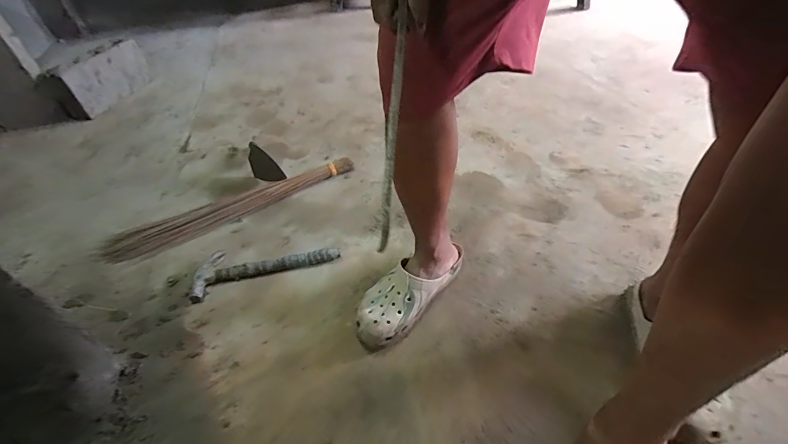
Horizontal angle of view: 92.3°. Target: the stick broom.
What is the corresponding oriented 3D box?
[{"bbox_3d":[-0.461,-0.045,1.054,0.679,0.041,0.131,-22,44,-16],"label":"stick broom"}]

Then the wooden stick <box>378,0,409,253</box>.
[{"bbox_3d":[-0.002,-0.094,0.422,0.012,0.010,0.249,4,86,12],"label":"wooden stick"}]

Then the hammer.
[{"bbox_3d":[-0.304,0.089,0.899,0.330,0.030,0.128,-15,43,-9],"label":"hammer"}]

